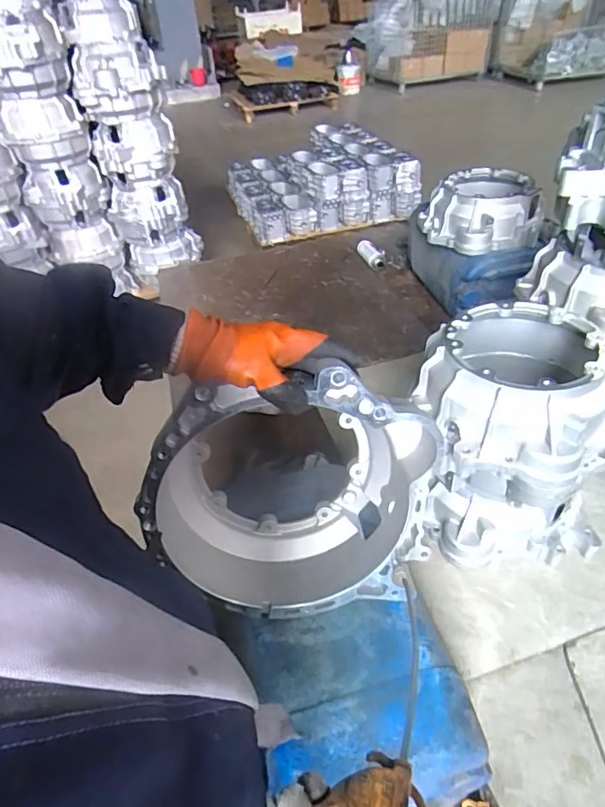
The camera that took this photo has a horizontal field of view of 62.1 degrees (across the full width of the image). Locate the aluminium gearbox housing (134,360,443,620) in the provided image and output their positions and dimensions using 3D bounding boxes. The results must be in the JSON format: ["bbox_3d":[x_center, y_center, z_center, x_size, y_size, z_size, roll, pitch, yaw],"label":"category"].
[{"bbox_3d":[-0.011,0.106,0.610,0.321,0.329,0.161,-7,43,-1],"label":"aluminium gearbox housing"}]

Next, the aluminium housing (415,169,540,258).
[{"bbox_3d":[0.492,-0.547,1.429,0.287,0.141,0.299,-2,41,4],"label":"aluminium housing"}]

